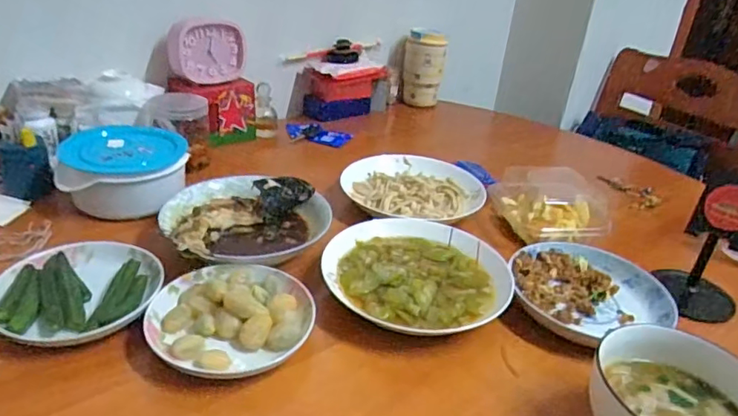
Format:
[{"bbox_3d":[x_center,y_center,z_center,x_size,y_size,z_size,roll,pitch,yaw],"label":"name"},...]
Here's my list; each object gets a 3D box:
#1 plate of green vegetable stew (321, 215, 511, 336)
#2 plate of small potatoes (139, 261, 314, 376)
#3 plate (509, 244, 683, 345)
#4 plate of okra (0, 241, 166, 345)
[{"bbox_3d":[0.052,0.077,0.612,0.200,0.034,0.182,4,29,-2],"label":"plate of green vegetable stew"},{"bbox_3d":[-0.134,0.100,0.525,0.147,0.041,0.136,4,29,-2],"label":"plate of small potatoes"},{"bbox_3d":[0.237,0.094,0.615,0.166,0.027,0.154,4,29,-2],"label":"plate"},{"bbox_3d":[-0.286,0.075,0.545,0.151,0.034,0.136,-1,29,-11],"label":"plate of okra"}]

